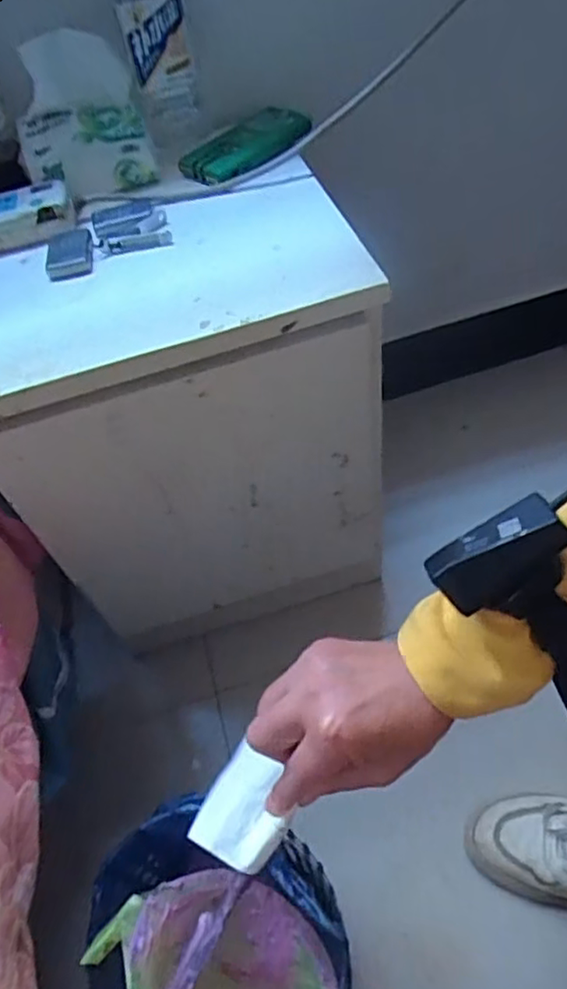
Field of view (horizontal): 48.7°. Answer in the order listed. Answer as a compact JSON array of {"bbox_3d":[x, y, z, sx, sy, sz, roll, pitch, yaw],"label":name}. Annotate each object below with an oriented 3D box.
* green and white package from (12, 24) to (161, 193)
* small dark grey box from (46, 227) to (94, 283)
[{"bbox_3d":[-0.191,-0.343,0.581,0.118,0.118,0.072,-14,52,-2],"label":"green and white package"},{"bbox_3d":[-0.189,-0.212,0.550,0.040,0.012,0.057,-12,52,0],"label":"small dark grey box"}]

